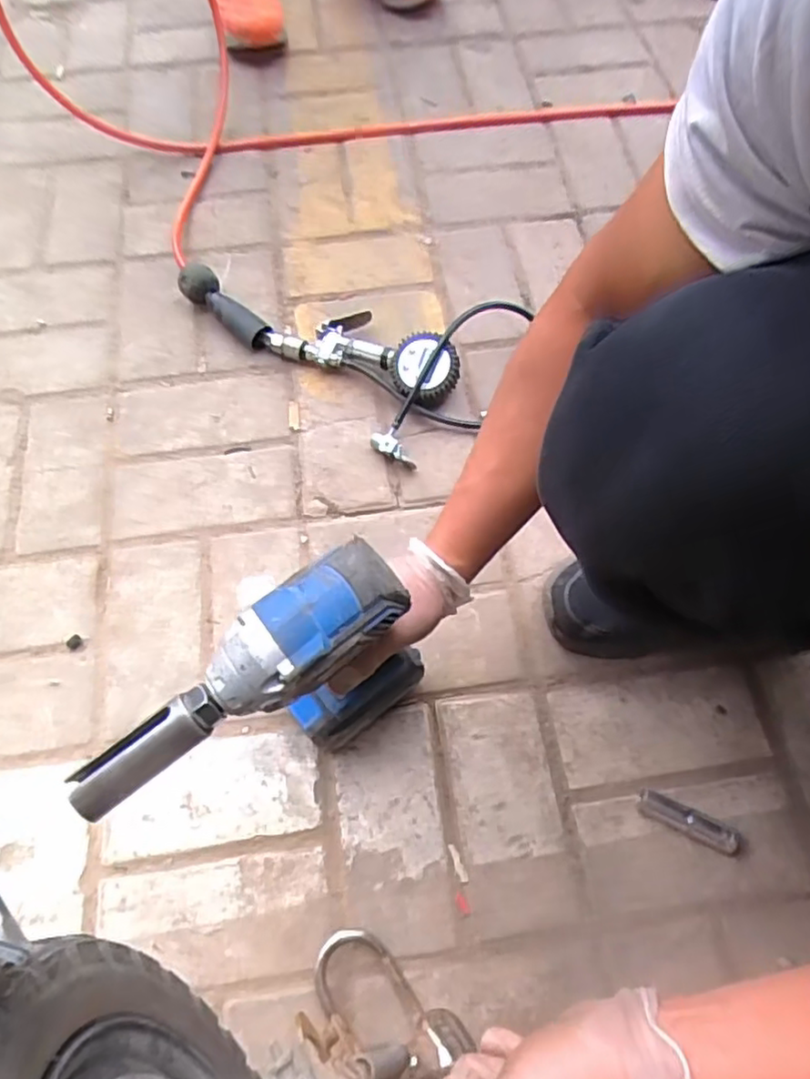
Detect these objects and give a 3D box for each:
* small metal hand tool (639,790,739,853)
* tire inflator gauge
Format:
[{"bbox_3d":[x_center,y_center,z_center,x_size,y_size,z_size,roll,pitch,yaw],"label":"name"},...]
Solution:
[{"bbox_3d":[0.236,0.237,0.544,0.080,0.021,0.019,25,68,10],"label":"small metal hand tool"},{"bbox_3d":[-0.059,-0.257,0.746,0.356,0.057,0.212,40,71,16],"label":"tire inflator gauge"}]

